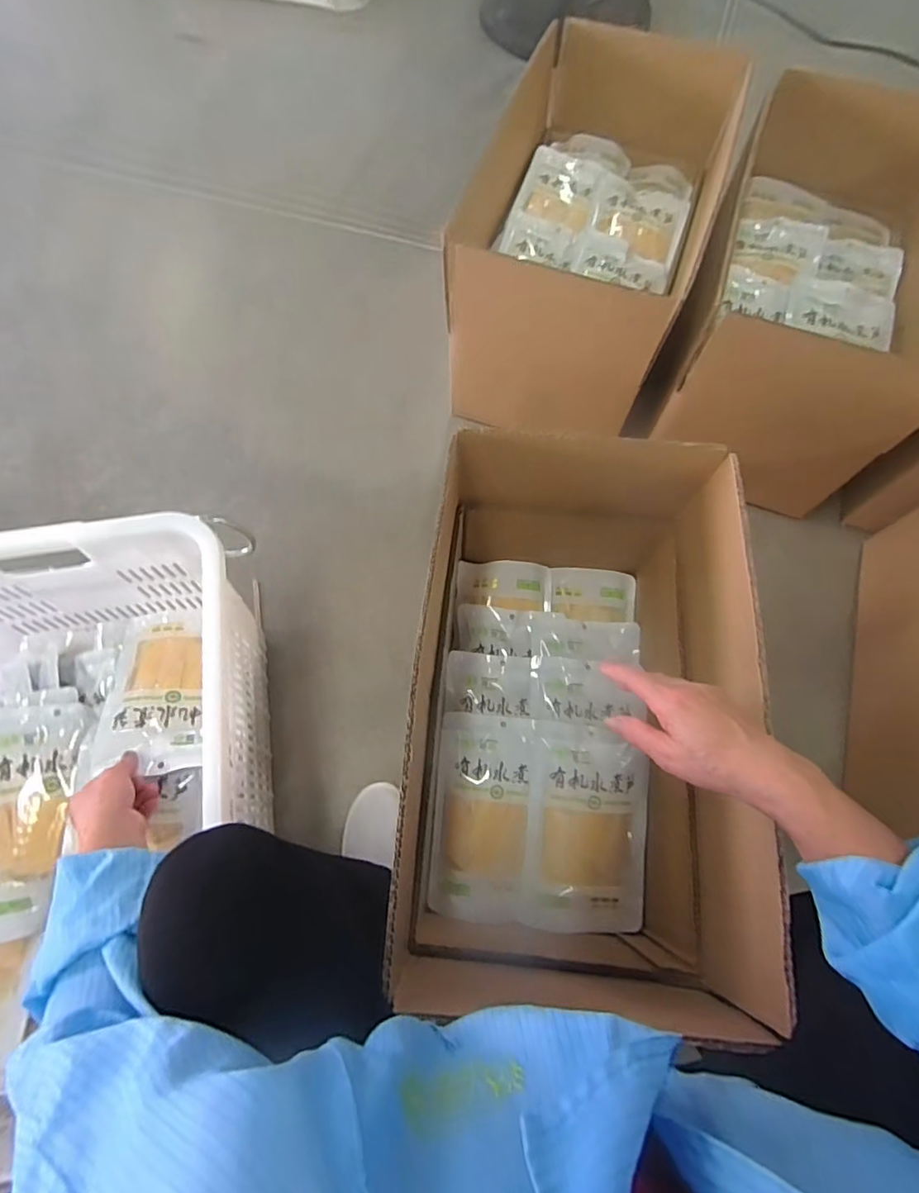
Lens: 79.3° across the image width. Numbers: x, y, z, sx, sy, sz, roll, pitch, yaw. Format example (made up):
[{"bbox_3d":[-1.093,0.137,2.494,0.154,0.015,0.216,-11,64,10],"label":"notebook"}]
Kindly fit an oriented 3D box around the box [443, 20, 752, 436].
[{"bbox_3d":[0.221,-0.611,0.936,0.337,0.266,0.631,19,71,7],"label":"box"}]

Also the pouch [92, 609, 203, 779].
[{"bbox_3d":[-0.379,0.106,0.694,0.115,0.042,0.247,-18,49,-8],"label":"pouch"}]

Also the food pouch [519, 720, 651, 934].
[{"bbox_3d":[0.166,0.298,0.723,0.159,0.063,0.249,5,70,2],"label":"food pouch"}]

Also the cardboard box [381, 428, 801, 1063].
[{"bbox_3d":[0.121,0.132,0.653,0.310,0.306,0.557,3,70,1],"label":"cardboard box"}]

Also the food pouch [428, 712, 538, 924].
[{"bbox_3d":[0.030,0.286,0.722,0.125,0.019,0.253,3,83,8],"label":"food pouch"}]

